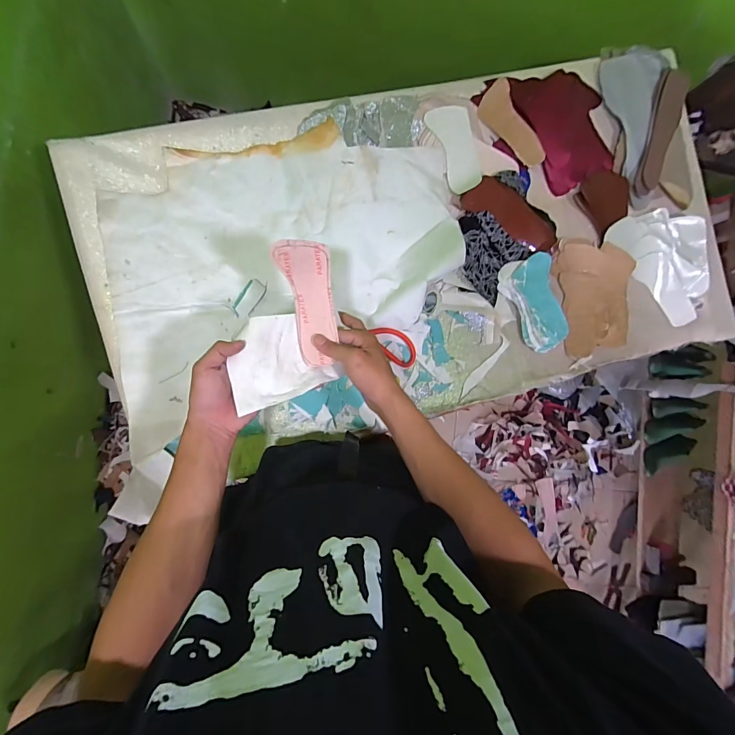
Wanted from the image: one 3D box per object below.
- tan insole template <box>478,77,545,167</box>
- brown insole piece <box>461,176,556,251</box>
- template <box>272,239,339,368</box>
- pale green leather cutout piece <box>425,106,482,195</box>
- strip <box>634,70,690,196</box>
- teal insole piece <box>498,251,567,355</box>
[{"bbox_3d":[0.275,-0.460,0.711,0.068,0.006,0.166,-31,95,15],"label":"tan insole template"},{"bbox_3d":[0.269,-0.285,0.687,0.186,0.026,0.063,30,84,-7],"label":"brown insole piece"},{"bbox_3d":[-0.071,-0.077,0.461,0.062,0.024,0.156,-10,114,-10],"label":"template"},{"bbox_3d":[0.165,-0.405,0.679,0.068,0.007,0.156,-21,94,23],"label":"pale green leather cutout piece"},{"bbox_3d":[0.583,-0.458,0.728,0.068,0.013,0.229,9,96,-10],"label":"strip"},{"bbox_3d":[0.318,-0.118,0.699,0.088,0.032,0.177,-19,92,-9],"label":"teal insole piece"}]

